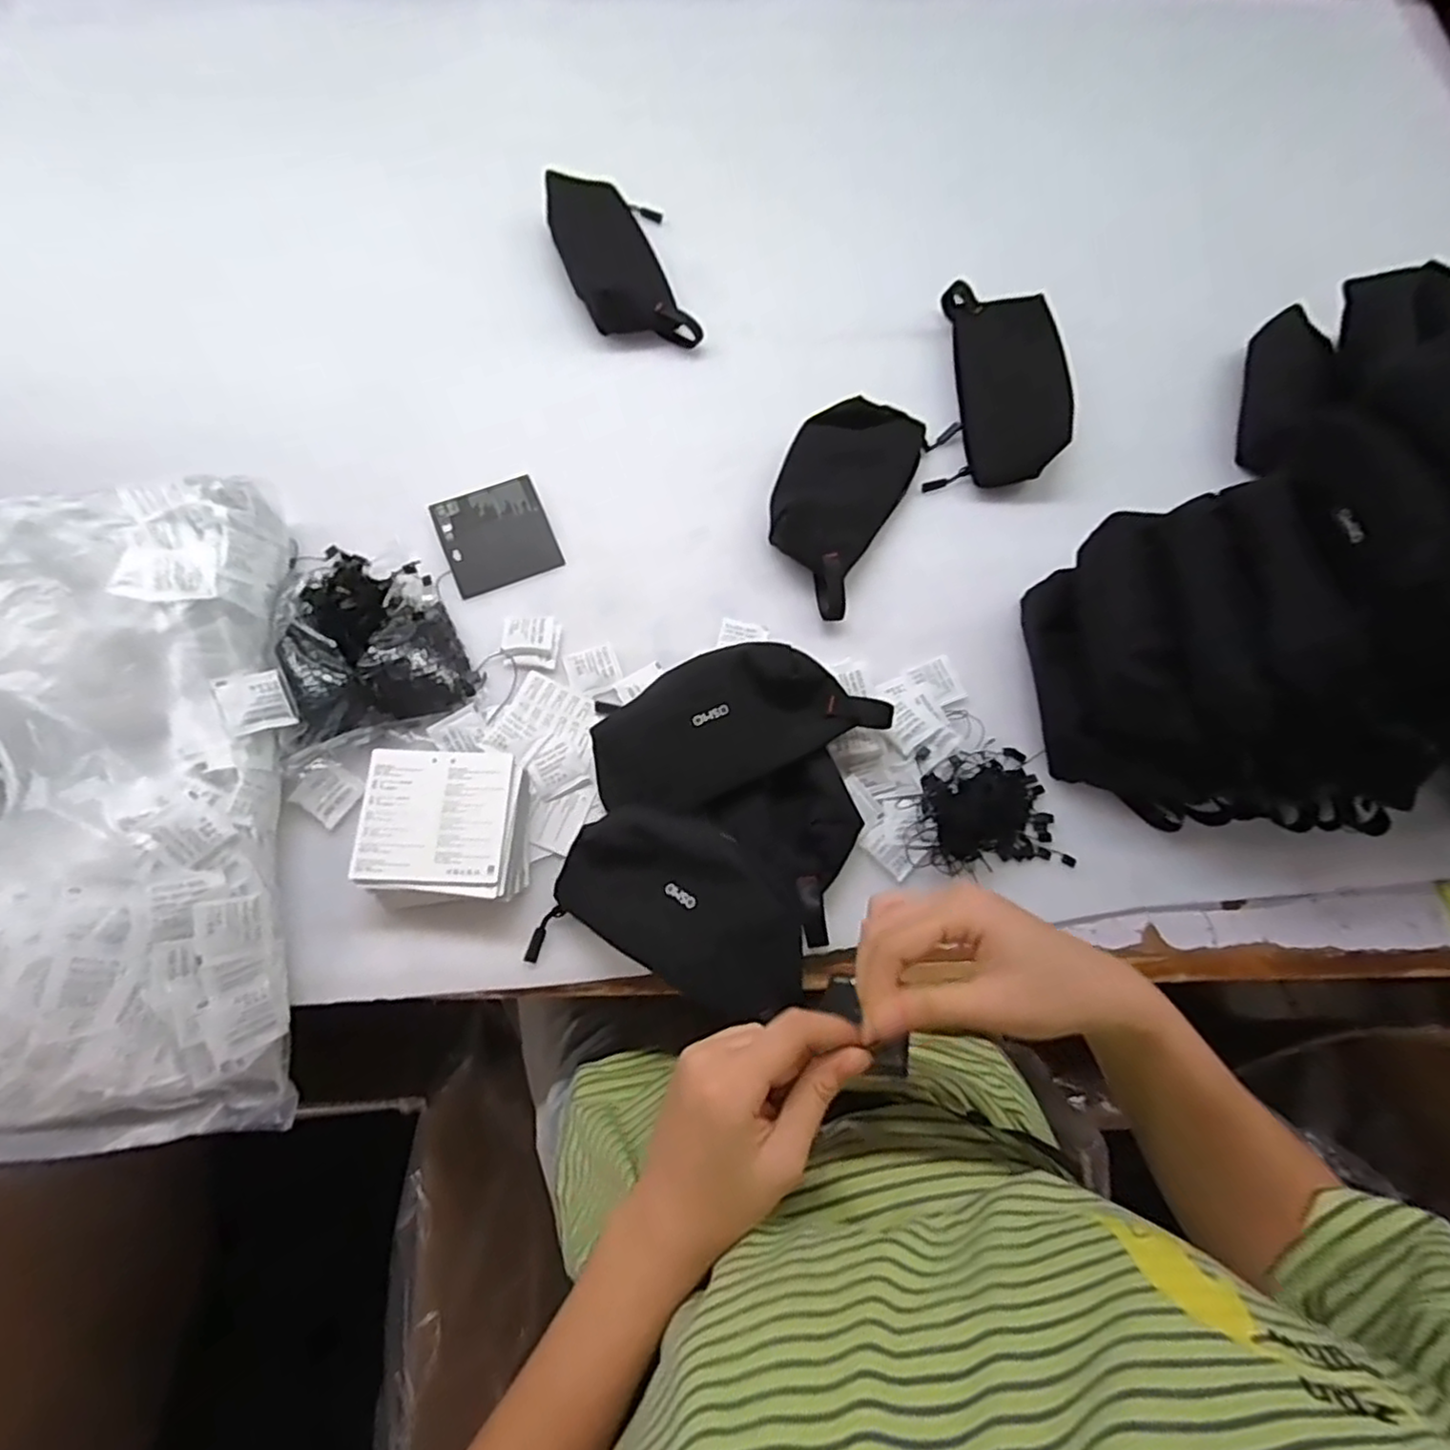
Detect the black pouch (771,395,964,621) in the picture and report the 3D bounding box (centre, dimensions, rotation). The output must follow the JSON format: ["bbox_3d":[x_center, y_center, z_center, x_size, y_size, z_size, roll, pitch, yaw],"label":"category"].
[{"bbox_3d":[0.099,-0.198,0.581,0.101,0.030,0.210,27,74,7],"label":"black pouch"}]

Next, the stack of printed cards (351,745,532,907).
[{"bbox_3d":[-0.195,0.071,0.479,0.107,0.035,0.105,-2,72,-2],"label":"stack of printed cards"}]

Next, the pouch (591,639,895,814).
[{"bbox_3d":[0.004,-0.002,0.501,0.203,0.071,0.090,-23,74,-8],"label":"pouch"}]

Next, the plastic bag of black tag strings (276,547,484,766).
[{"bbox_3d":[-0.276,-0.061,0.510,0.133,0.054,0.142,-27,75,-9],"label":"plastic bag of black tag strings"}]

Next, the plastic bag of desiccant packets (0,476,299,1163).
[{"bbox_3d":[-0.470,0.049,0.458,0.340,0.098,0.438,-5,72,-3],"label":"plastic bag of desiccant packets"}]

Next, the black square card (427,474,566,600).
[{"bbox_3d":[-0.192,-0.160,0.574,0.087,0.007,0.091,-23,79,-9],"label":"black square card"}]

